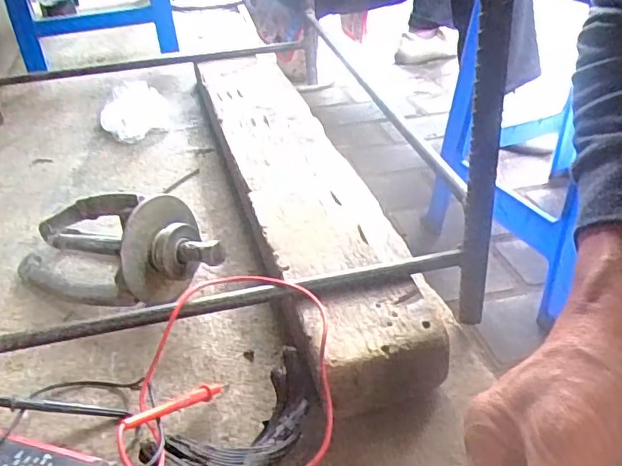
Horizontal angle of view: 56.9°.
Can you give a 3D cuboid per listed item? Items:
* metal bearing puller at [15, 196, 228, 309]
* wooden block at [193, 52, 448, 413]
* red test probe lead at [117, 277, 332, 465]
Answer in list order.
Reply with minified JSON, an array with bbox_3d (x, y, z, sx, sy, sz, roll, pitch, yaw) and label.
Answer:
[{"bbox_3d":[-0.183,0.015,0.533,0.239,0.094,0.097,-7,29,31],"label":"metal bearing puller"},{"bbox_3d":[-0.035,-0.071,0.657,0.132,0.067,0.688,-10,35,-8],"label":"wooden block"},{"bbox_3d":[-0.062,0.106,0.388,0.148,0.074,0.155,-3,34,1],"label":"red test probe lead"}]

